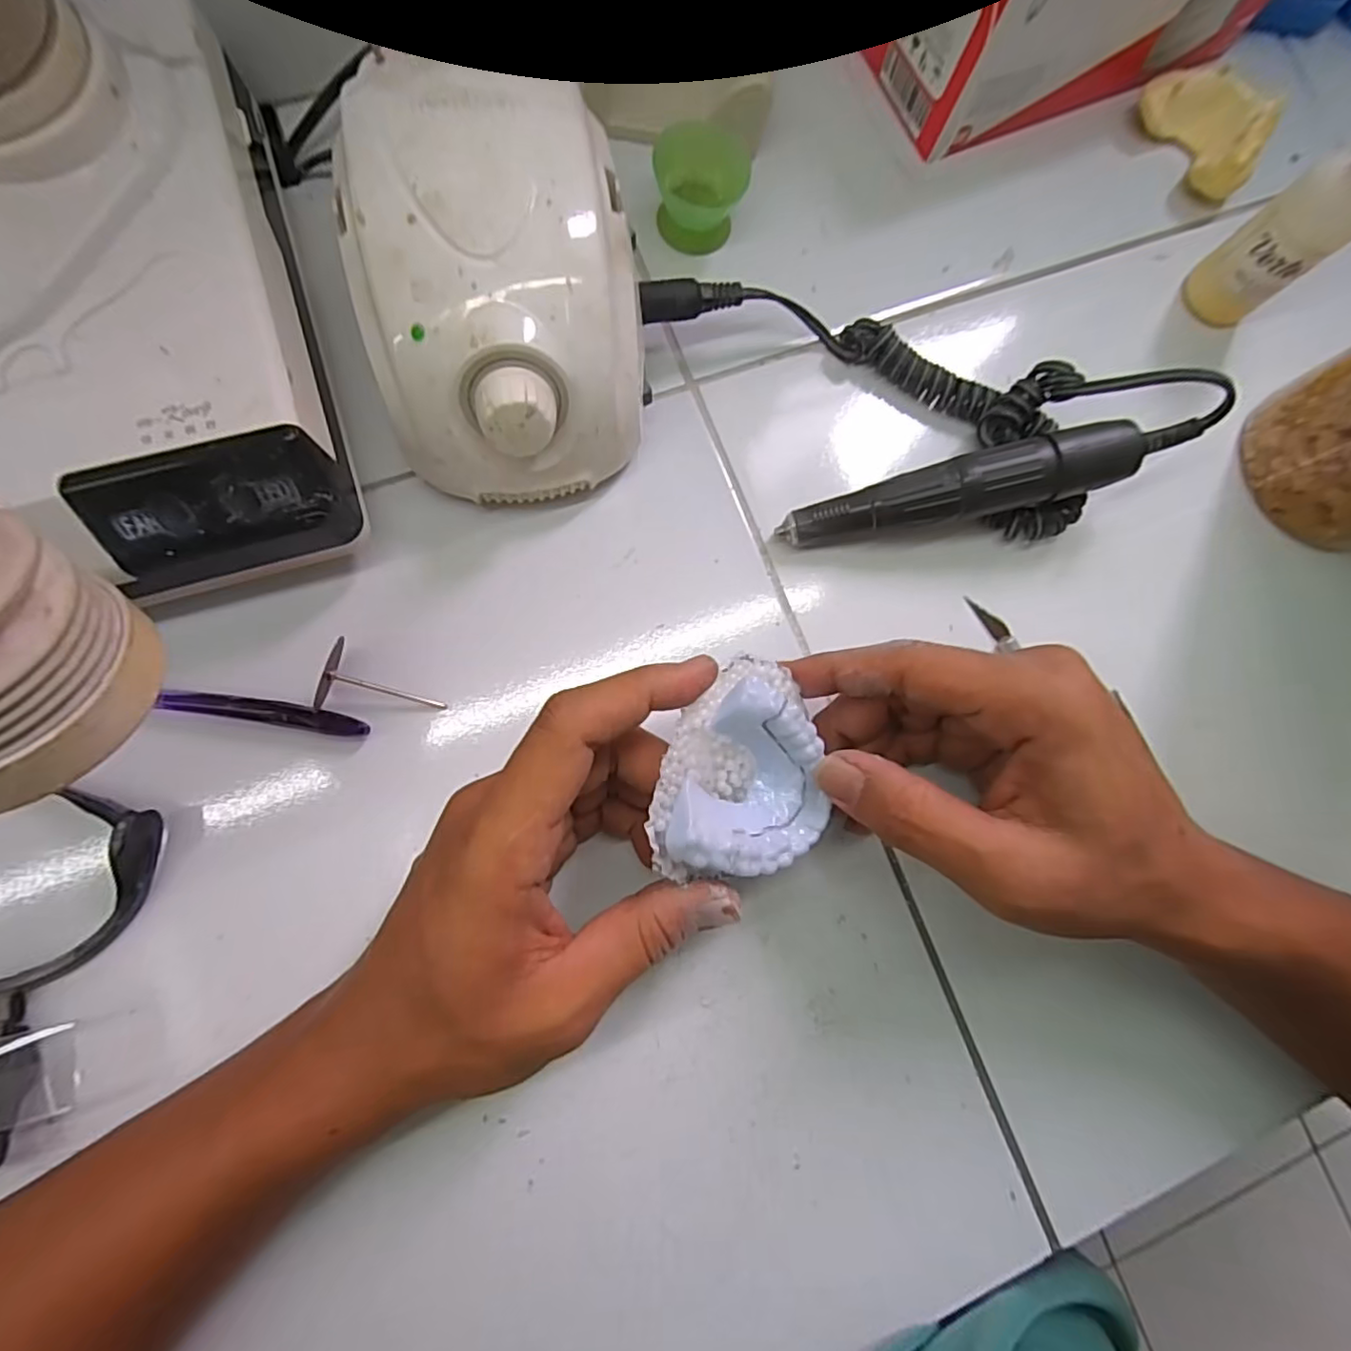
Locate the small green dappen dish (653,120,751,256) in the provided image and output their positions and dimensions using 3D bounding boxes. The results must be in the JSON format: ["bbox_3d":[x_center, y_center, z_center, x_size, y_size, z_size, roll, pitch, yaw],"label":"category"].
[{"bbox_3d":[0.011,-0.226,0.291,0.042,0.028,0.043,1,82,-5],"label":"small green dappen dish"}]

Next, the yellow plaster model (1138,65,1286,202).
[{"bbox_3d":[0.278,-0.284,0.324,0.047,0.027,0.066,-31,86,-9],"label":"yellow plaster model"}]

